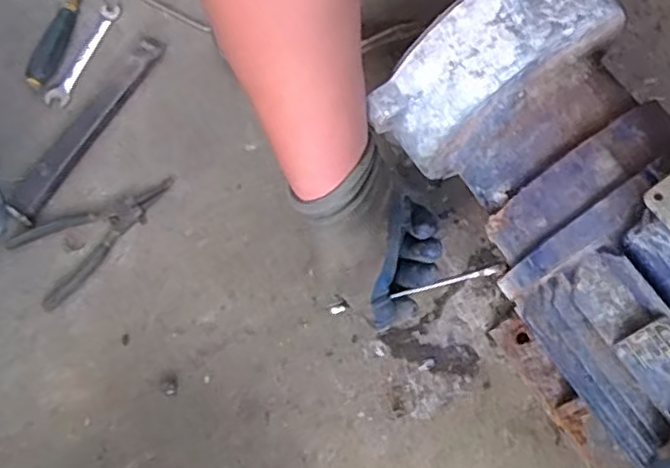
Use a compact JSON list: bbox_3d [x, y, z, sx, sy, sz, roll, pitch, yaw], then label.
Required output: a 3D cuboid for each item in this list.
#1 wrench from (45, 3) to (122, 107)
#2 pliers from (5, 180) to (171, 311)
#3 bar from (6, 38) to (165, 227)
[{"bbox_3d":[-0.245,-0.176,0.643,0.021,0.007,0.118,24,75,8],"label":"wrench"},{"bbox_3d":[-0.209,-0.005,0.587,0.148,0.009,0.074,-36,76,-10],"label":"pliers"},{"bbox_3d":[-0.231,-0.101,0.608,0.034,0.014,0.205,31,76,10],"label":"bar"}]

